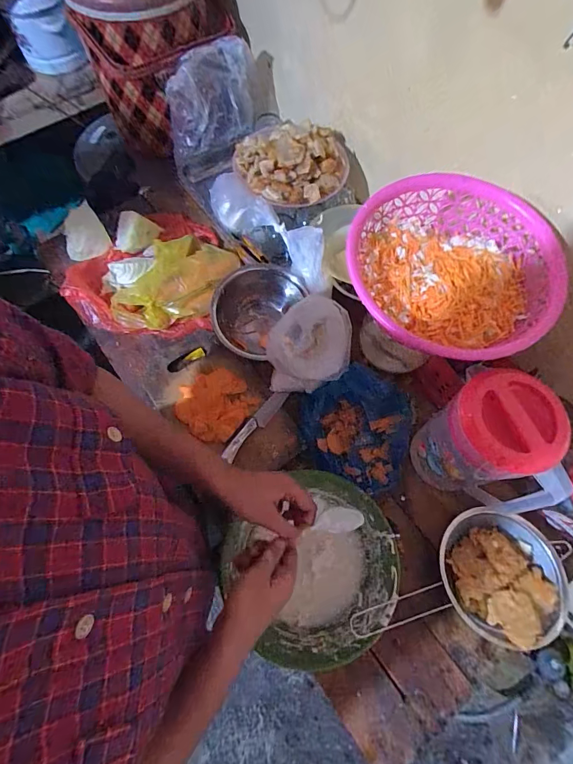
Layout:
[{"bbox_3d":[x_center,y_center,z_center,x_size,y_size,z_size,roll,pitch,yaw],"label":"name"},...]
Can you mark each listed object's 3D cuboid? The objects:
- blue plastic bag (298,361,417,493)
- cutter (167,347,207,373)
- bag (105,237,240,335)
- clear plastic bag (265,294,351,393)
[{"bbox_3d":[0.117,0.072,0.637,0.190,0.066,0.163,33,71,11],"label":"blue plastic bag"},{"bbox_3d":[-0.183,-0.040,0.712,0.075,0.006,0.025,-31,72,-13],"label":"cutter"},{"bbox_3d":[-0.226,-0.211,0.755,0.254,0.033,0.189,-26,72,-11],"label":"bag"},{"bbox_3d":[0.038,-0.057,0.640,0.121,0.150,0.112,9,69,2],"label":"clear plastic bag"}]

